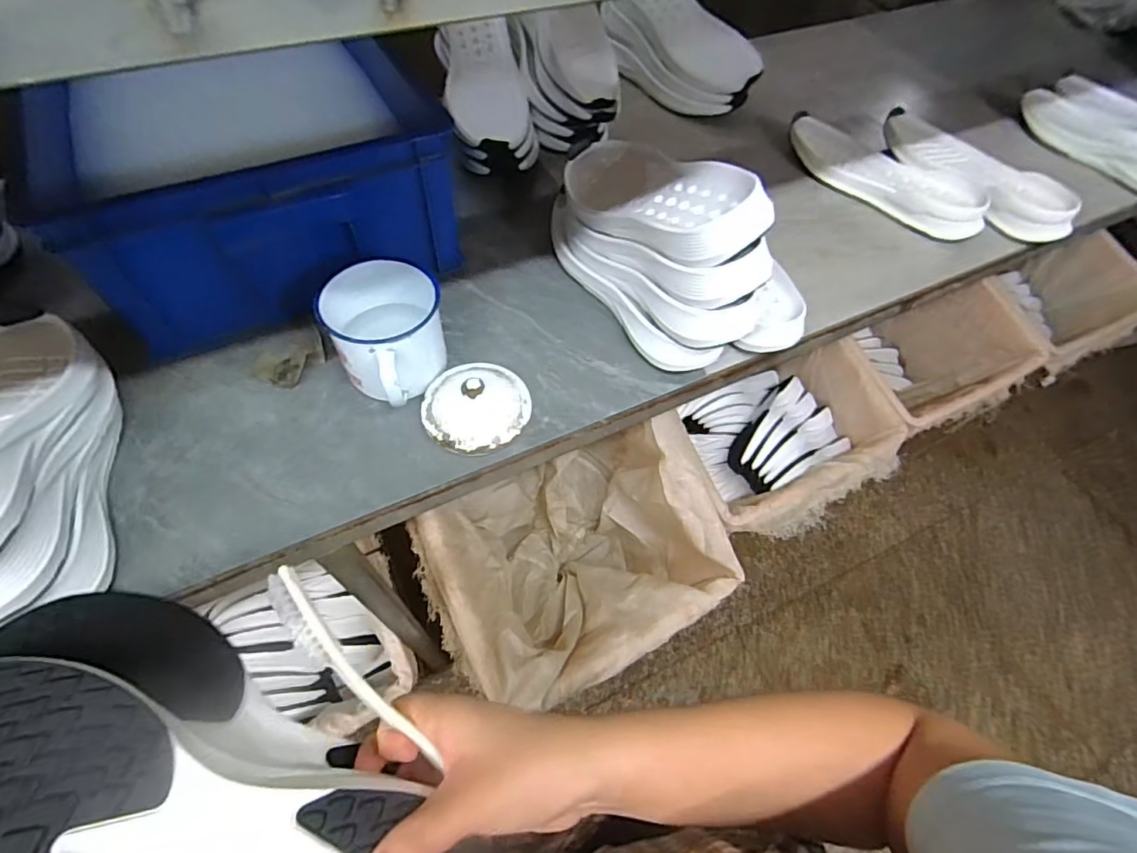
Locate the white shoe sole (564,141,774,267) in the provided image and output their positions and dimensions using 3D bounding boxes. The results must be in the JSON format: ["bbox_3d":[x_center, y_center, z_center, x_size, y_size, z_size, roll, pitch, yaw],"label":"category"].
[{"bbox_3d":[0.080,-0.237,0.549,0.091,0.066,0.288,-23,43,-18],"label":"white shoe sole"}]

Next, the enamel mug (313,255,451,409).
[{"bbox_3d":[-0.167,-0.075,0.514,0.099,0.091,0.121,-13,61,-12],"label":"enamel mug"}]

